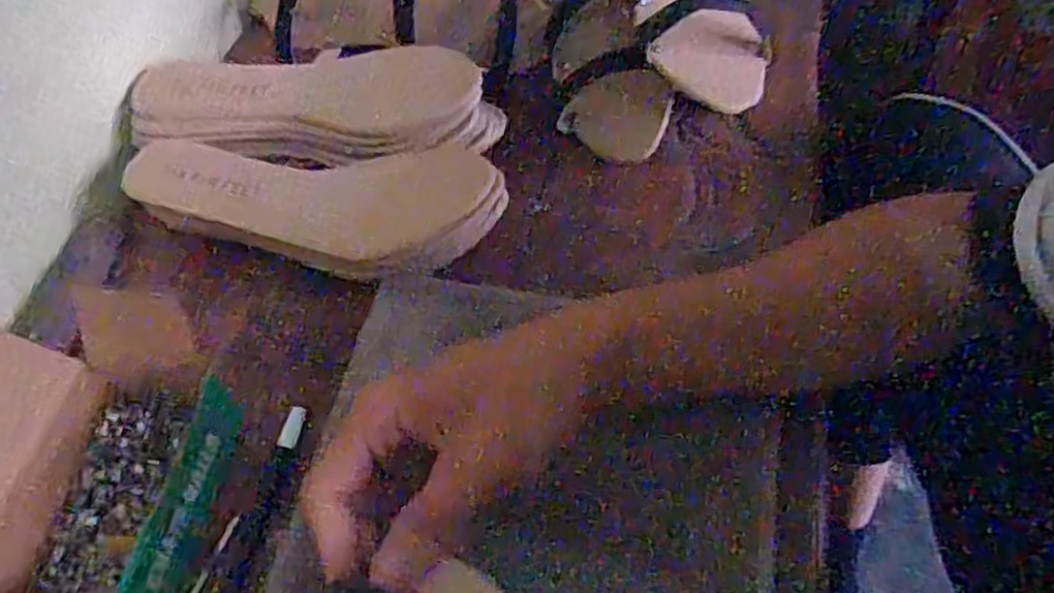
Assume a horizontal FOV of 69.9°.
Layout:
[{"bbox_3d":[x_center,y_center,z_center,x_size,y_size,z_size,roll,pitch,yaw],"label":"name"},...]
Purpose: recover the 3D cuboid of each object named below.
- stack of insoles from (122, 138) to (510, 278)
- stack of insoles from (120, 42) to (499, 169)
[{"bbox_3d":[-0.129,-0.059,0.453,0.226,0.023,0.086,7,55,8],"label":"stack of insoles"},{"bbox_3d":[-0.137,-0.127,0.483,0.236,0.031,0.084,3,55,5],"label":"stack of insoles"}]

